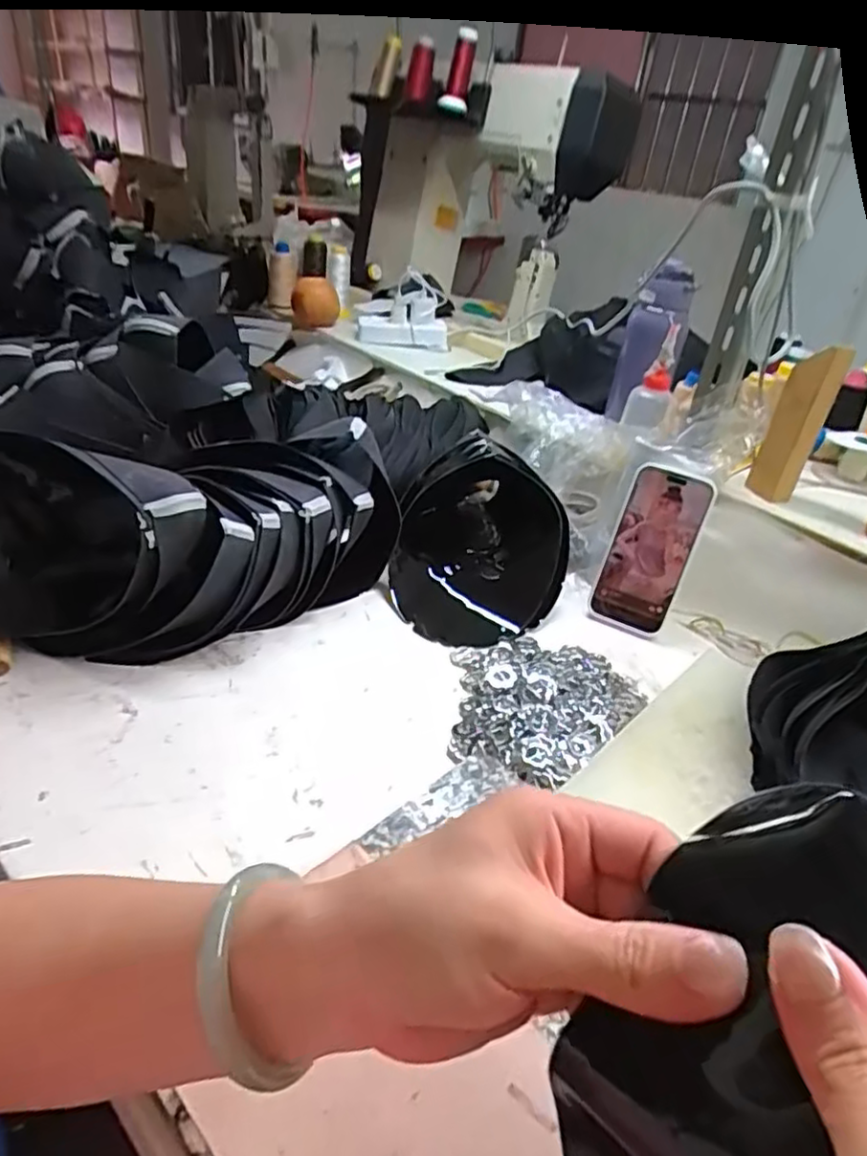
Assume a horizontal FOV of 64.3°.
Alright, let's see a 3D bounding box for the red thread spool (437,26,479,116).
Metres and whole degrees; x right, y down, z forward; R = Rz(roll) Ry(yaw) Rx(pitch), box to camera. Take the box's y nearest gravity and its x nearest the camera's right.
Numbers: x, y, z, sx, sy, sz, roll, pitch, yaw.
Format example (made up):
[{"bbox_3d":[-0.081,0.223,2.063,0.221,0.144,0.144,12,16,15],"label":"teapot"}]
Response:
[{"bbox_3d":[0.041,-0.883,1.205,0.054,0.122,0.048,5,34,-2],"label":"red thread spool"}]

